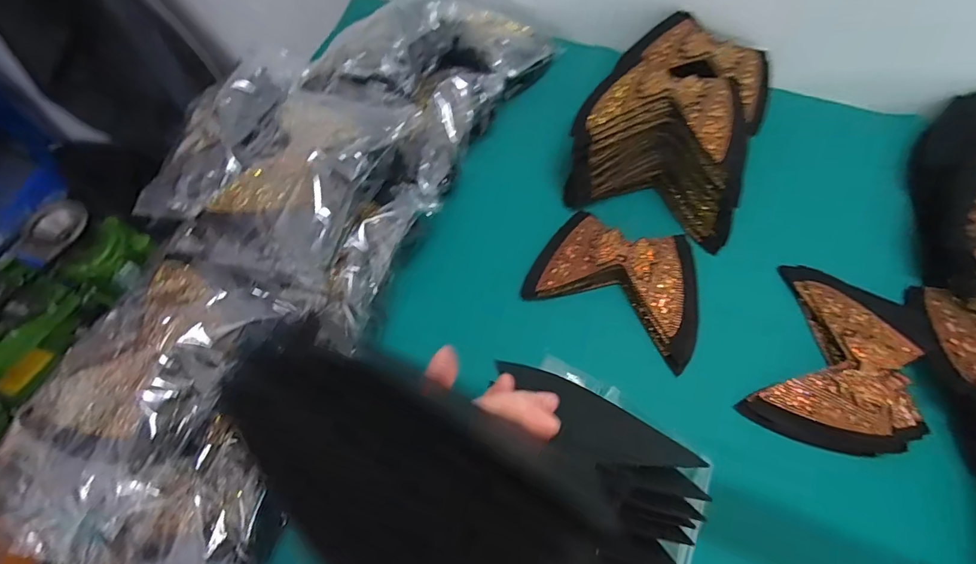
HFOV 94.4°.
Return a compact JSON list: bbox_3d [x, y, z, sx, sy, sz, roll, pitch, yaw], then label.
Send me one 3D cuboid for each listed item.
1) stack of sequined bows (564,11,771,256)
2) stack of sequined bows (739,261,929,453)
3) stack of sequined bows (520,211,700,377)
[{"bbox_3d":[0.263,-0.235,0.644,0.238,0.105,0.307,20,66,11],"label":"stack of sequined bows"},{"bbox_3d":[0.423,0.090,0.535,0.167,0.028,0.228,26,67,13],"label":"stack of sequined bows"},{"bbox_3d":[0.173,-0.006,0.587,0.215,0.032,0.154,22,66,12],"label":"stack of sequined bows"}]

